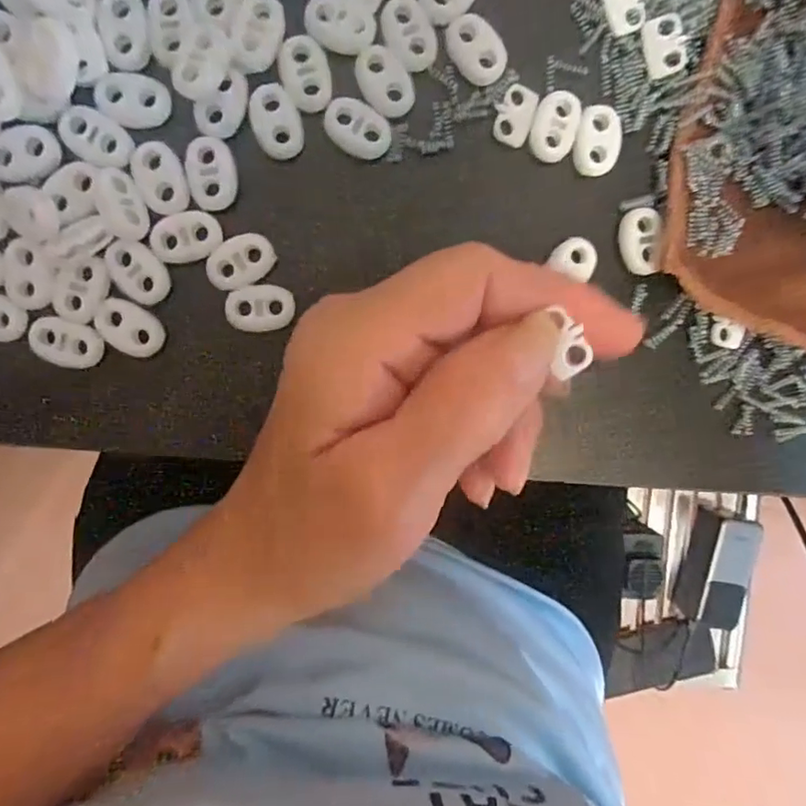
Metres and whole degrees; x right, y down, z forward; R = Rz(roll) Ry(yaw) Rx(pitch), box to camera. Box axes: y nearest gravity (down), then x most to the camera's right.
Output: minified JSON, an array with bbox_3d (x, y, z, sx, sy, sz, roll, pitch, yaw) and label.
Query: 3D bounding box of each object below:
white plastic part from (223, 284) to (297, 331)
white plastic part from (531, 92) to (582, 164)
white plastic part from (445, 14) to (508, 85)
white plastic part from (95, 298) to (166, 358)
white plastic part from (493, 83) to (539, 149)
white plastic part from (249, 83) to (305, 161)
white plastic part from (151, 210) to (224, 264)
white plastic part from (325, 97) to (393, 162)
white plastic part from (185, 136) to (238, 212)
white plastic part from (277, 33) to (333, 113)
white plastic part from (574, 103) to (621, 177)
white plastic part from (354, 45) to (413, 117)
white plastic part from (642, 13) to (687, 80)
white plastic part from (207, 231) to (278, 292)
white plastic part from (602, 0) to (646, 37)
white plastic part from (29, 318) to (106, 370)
[{"bbox_3d":[-0.048,-0.032,0.190,0.022,0.005,0.015,-4,98,-4],"label":"white plastic part"},{"bbox_3d":[0.051,-0.093,0.191,0.015,0.004,0.024,14,96,-6],"label":"white plastic part"},{"bbox_3d":[0.025,-0.116,0.185,0.015,0.004,0.022,-31,99,0],"label":"white plastic part"},{"bbox_3d":[-0.090,-0.025,0.187,0.022,0.004,0.015,28,95,-7],"label":"white plastic part"},{"bbox_3d":[0.038,-0.097,0.191,0.013,0.004,0.020,19,96,-6],"label":"white plastic part"},{"bbox_3d":[-0.041,-0.091,0.181,0.015,0.004,0.022,-19,98,-2],"label":"white plastic part"},{"bbox_3d":[-0.071,-0.054,0.185,0.022,0.004,0.015,-18,98,-2],"label":"white plastic part"},{"bbox_3d":[-0.014,-0.090,0.184,0.022,0.004,0.016,31,94,-8],"label":"white plastic part"},{"bbox_3d":[-0.062,-0.074,0.182,0.014,0.004,0.022,-7,98,-3],"label":"white plastic part"},{"bbox_3d":[-0.031,-0.106,0.181,0.015,0.004,0.023,-16,98,-2],"label":"white plastic part"},{"bbox_3d":[0.066,-0.089,0.192,0.015,0.004,0.023,5,97,-5],"label":"white plastic part"},{"bbox_3d":[-0.006,-0.105,0.183,0.016,0.004,0.023,-37,99,1],"label":"white plastic part"},{"bbox_3d":[0.088,-0.119,0.188,0.012,0.004,0.018,-18,98,-2],"label":"white plastic part"},{"bbox_3d":[-0.054,-0.047,0.186,0.023,0.004,0.016,-20,98,-2],"label":"white plastic part"},{"bbox_3d":[0.073,-0.132,0.187,0.013,0.004,0.018,-20,99,-2],"label":"white plastic part"},{"bbox_3d":[-0.110,-0.019,0.183,0.022,0.004,0.015,16,96,-6],"label":"white plastic part"}]

